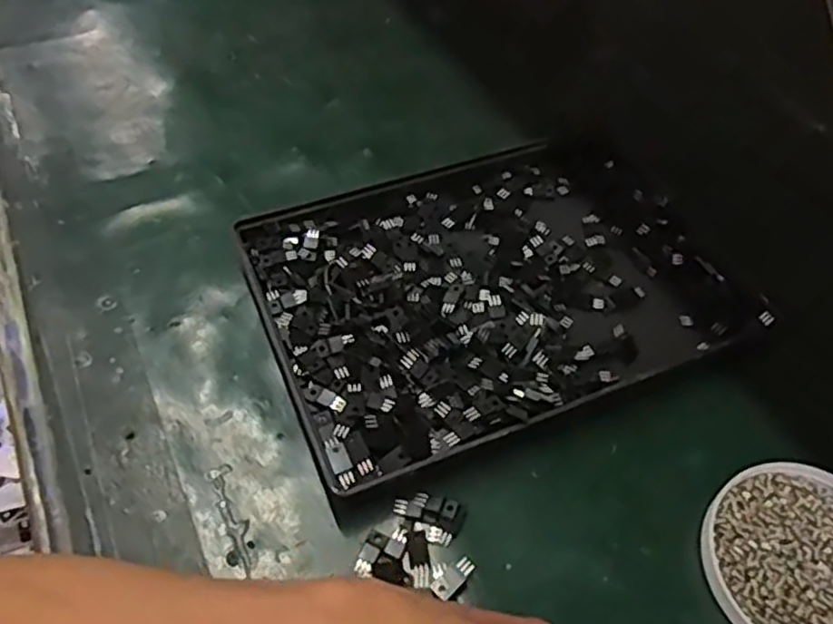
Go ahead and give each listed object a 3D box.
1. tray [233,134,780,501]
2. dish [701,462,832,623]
[{"bbox_3d":[0.051,-0.019,0.429,0.277,0.026,0.197,-18,56,-15],"label":"tray"},{"bbox_3d":[0.192,0.123,0.339,0.097,0.012,0.095,1,53,-1],"label":"dish"}]

